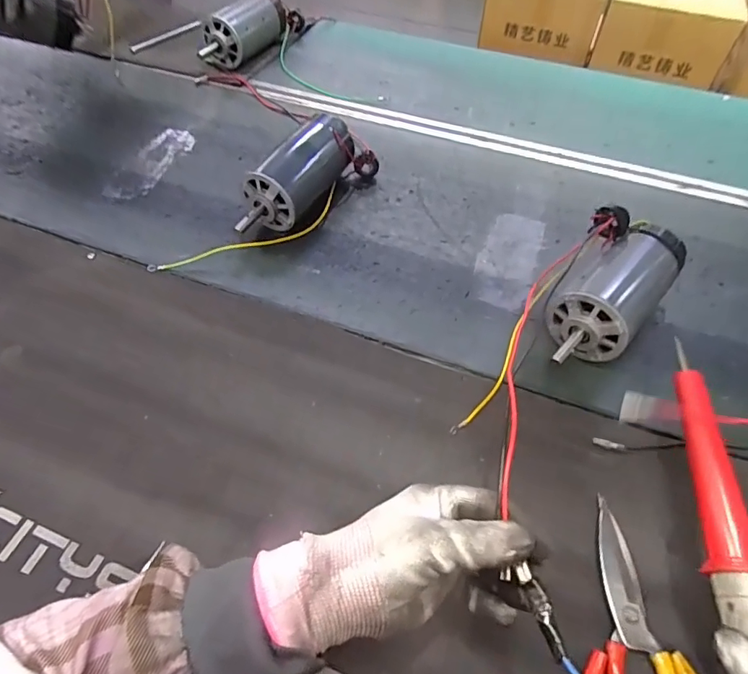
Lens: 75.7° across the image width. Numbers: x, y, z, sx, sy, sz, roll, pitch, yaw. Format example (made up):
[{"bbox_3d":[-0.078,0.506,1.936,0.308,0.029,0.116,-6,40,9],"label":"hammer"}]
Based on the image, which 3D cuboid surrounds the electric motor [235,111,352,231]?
[{"bbox_3d":[-0.100,-0.198,0.613,0.074,0.079,0.205,25,57,17],"label":"electric motor"}]

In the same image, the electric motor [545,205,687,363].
[{"bbox_3d":[0.240,-0.041,0.498,0.096,0.087,0.194,30,59,20],"label":"electric motor"}]

